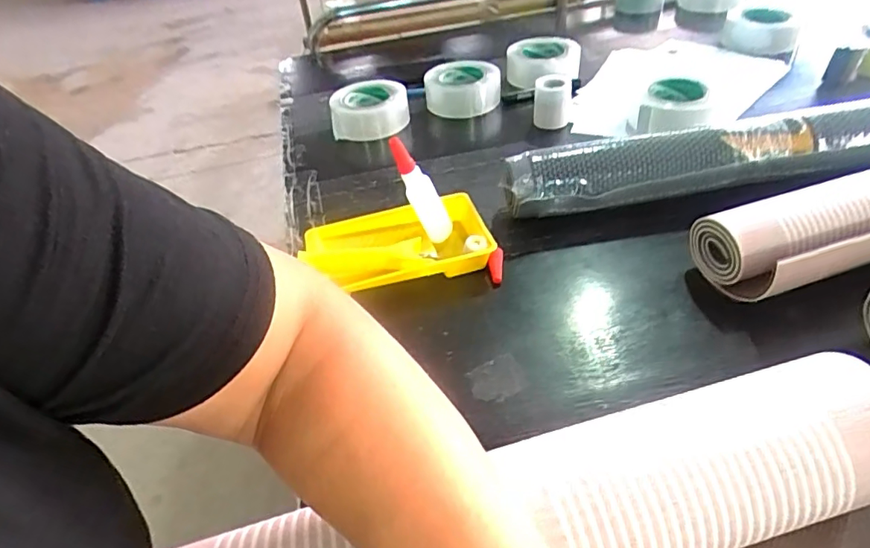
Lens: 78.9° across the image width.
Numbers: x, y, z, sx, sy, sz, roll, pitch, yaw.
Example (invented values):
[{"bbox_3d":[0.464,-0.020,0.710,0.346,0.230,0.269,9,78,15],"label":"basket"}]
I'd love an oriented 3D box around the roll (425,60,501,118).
[{"bbox_3d":[0.044,-0.312,0.888,0.127,0.052,0.138,-3,43,3],"label":"roll"}]

